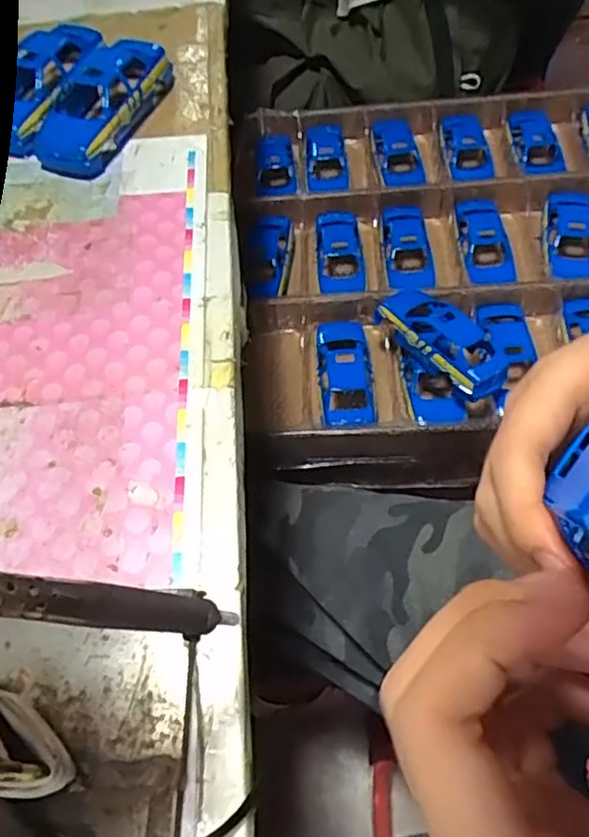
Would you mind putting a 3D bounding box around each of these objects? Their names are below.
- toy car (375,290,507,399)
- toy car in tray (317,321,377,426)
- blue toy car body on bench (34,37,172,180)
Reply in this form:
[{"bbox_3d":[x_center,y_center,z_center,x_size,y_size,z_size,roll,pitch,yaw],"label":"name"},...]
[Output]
[{"bbox_3d":[0.131,-0.073,0.574,0.056,0.036,0.132,-36,62,-16],"label":"toy car"},{"bbox_3d":[0.047,-0.044,0.595,0.050,0.034,0.122,-2,59,4],"label":"toy car in tray"},{"bbox_3d":[-0.134,-0.224,0.457,0.045,0.043,0.124,20,62,15],"label":"blue toy car body on bench"}]

